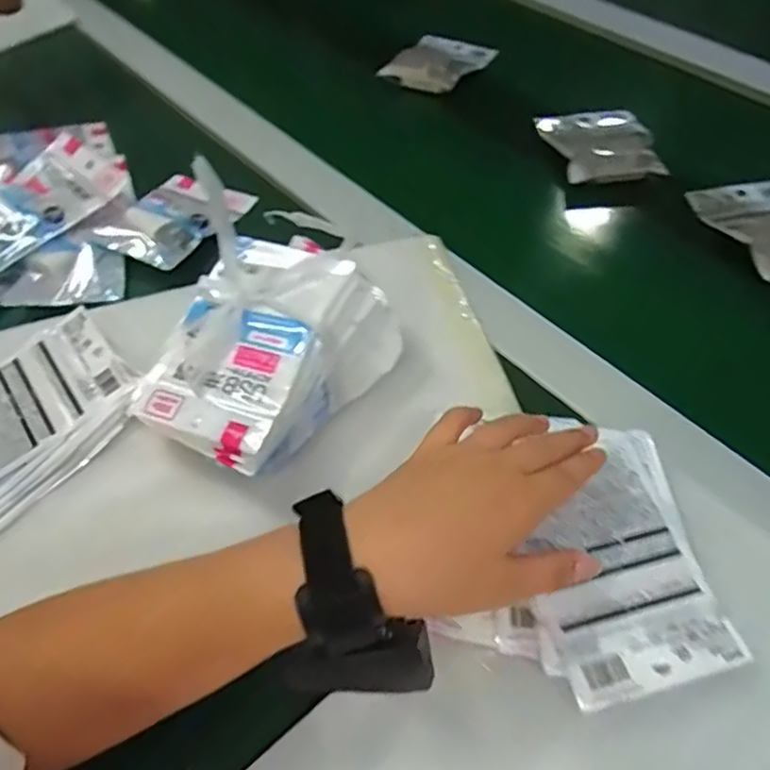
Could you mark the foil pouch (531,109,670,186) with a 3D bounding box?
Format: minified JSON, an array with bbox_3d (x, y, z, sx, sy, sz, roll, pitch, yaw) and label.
[{"bbox_3d":[0.211,-0.245,0.632,0.106,0.025,0.129,-1,55,3],"label":"foil pouch"}]

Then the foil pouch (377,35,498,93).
[{"bbox_3d":[0.066,-0.393,0.761,0.101,0.030,0.136,21,58,17],"label":"foil pouch"}]

